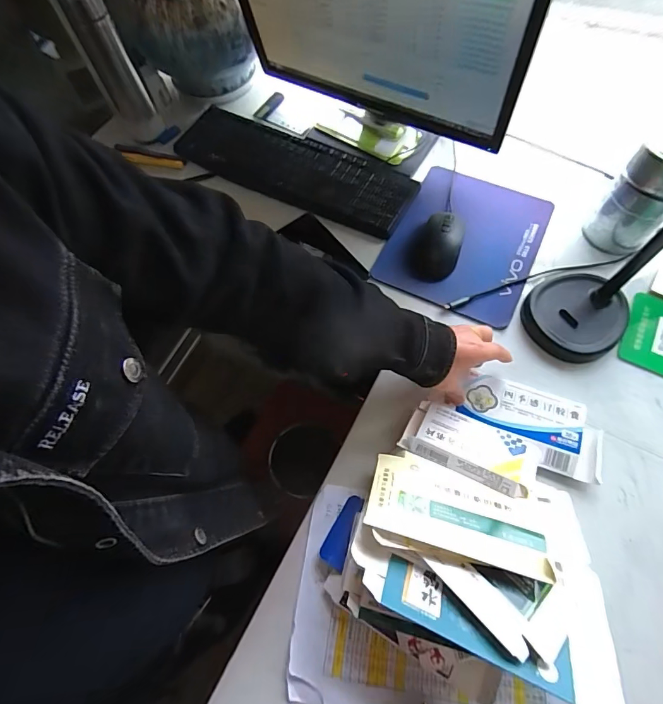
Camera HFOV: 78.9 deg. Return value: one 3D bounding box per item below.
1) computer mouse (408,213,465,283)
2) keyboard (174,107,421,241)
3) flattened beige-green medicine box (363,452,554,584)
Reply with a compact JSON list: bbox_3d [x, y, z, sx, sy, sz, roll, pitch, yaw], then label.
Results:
[{"bbox_3d":[0.155,-0.161,0.589,0.068,0.035,0.110,18,68,10],"label":"computer mouse"},{"bbox_3d":[-0.068,-0.314,0.671,0.418,0.017,0.129,25,69,13],"label":"keyboard"},{"bbox_3d":[0.134,0.166,0.417,0.186,0.011,0.103,16,34,10],"label":"flattened beige-green medicine box"}]

